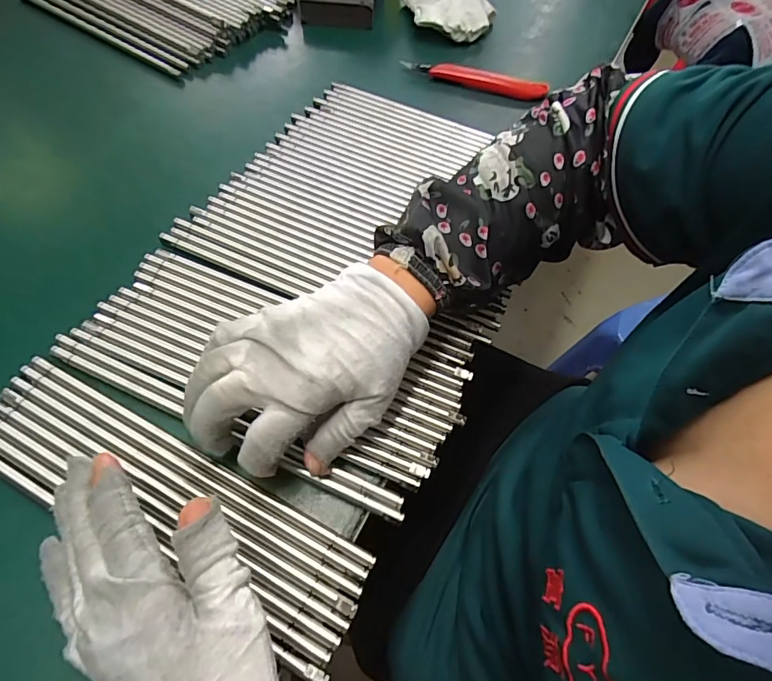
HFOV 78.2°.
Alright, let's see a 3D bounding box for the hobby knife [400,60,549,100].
[{"bbox_3d":[0.091,-0.275,0.494,0.150,0.013,0.017,15,59,6],"label":"hobby knife"}]

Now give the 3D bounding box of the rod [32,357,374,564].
[{"bbox_3d":[-0.113,0.065,0.277,0.239,0.006,0.007,26,61,12],"label":"rod"}]

